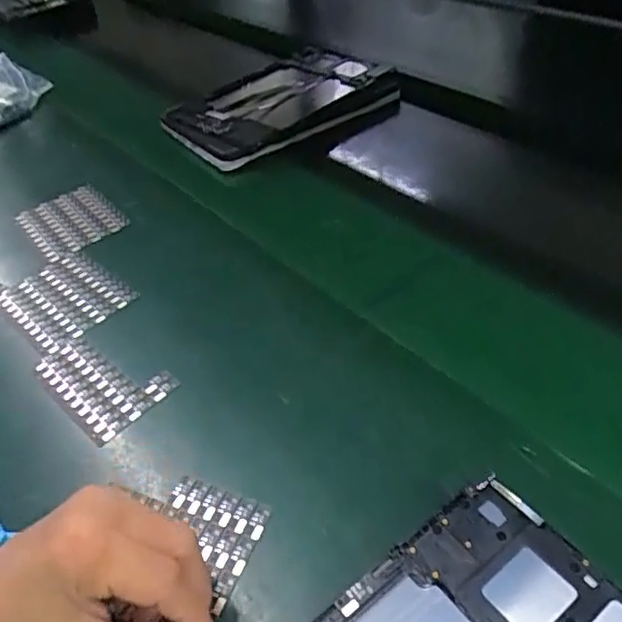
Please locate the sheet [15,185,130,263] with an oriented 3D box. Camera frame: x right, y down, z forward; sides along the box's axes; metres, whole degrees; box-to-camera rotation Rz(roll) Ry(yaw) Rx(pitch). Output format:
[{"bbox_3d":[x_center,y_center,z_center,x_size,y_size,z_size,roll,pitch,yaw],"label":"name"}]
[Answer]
[{"bbox_3d":[-0.237,-0.091,0.581,0.082,0.007,0.099,-32,48,-24],"label":"sheet"}]

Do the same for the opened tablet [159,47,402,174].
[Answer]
[{"bbox_3d":[-0.039,-0.272,0.764,0.294,0.029,0.206,-31,46,-26],"label":"opened tablet"}]

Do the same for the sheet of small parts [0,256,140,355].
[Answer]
[{"bbox_3d":[-0.206,-0.010,0.489,0.102,0.006,0.081,27,53,32],"label":"sheet of small parts"}]

